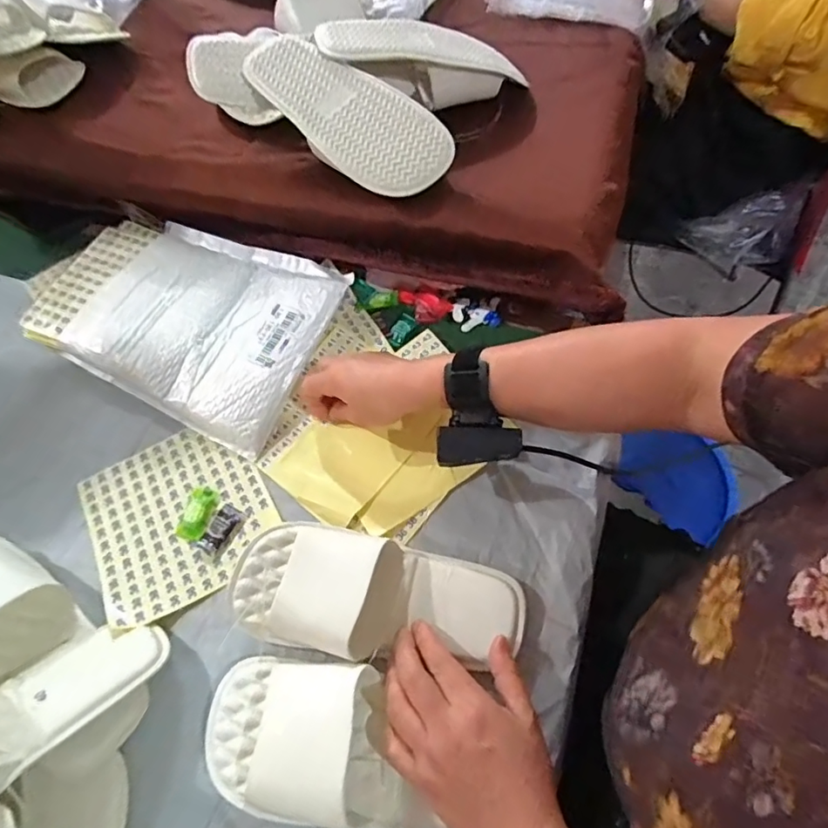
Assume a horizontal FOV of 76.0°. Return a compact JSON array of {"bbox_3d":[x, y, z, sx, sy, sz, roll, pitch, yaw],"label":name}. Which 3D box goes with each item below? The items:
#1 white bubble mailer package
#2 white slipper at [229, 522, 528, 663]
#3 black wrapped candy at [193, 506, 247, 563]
[{"bbox_3d":[-0.228,-0.103,0.578,0.269,0.050,0.210,23,65,16],"label":"white bubble mailer package"},{"bbox_3d":[-0.029,0.143,0.427,0.228,0.045,0.095,7,61,2],"label":"white slipper"},{"bbox_3d":[-0.176,0.106,0.479,0.028,0.004,0.048,25,65,17],"label":"black wrapped candy"}]

